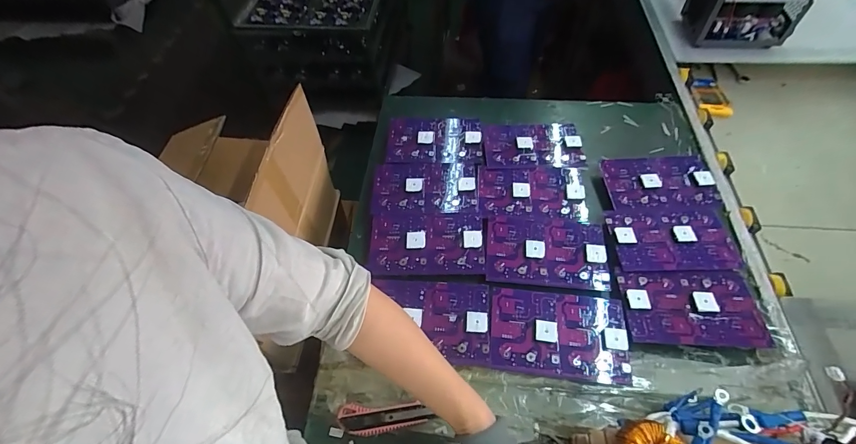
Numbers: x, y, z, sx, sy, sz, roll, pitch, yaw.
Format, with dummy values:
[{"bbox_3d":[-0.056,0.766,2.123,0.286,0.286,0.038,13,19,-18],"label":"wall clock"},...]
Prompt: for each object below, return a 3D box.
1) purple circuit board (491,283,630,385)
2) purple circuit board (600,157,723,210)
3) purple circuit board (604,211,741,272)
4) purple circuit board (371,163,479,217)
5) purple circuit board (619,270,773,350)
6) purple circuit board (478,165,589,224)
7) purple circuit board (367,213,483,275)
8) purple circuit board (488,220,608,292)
[{"bbox_3d":[0.195,0.165,0.572,0.200,0.018,0.127,5,58,7],"label":"purple circuit board"},{"bbox_3d":[0.444,-0.076,0.725,0.198,0.013,0.127,-1,57,3],"label":"purple circuit board"},{"bbox_3d":[0.424,0.029,0.654,0.205,0.015,0.120,-1,57,3],"label":"purple circuit board"},{"bbox_3d":[-0.007,-0.068,0.737,0.201,0.020,0.128,-1,57,3],"label":"purple circuit board"},{"bbox_3d":[0.408,0.131,0.588,0.199,0.019,0.119,1,57,4],"label":"purple circuit board"},{"bbox_3d":[0.197,-0.058,0.722,0.198,0.016,0.124,1,57,4],"label":"purple circuit board"},{"bbox_3d":[-0.003,0.037,0.669,0.199,0.022,0.121,0,57,3],"label":"purple circuit board"},{"bbox_3d":[0.203,0.051,0.651,0.198,0.017,0.124,3,58,6],"label":"purple circuit board"}]

